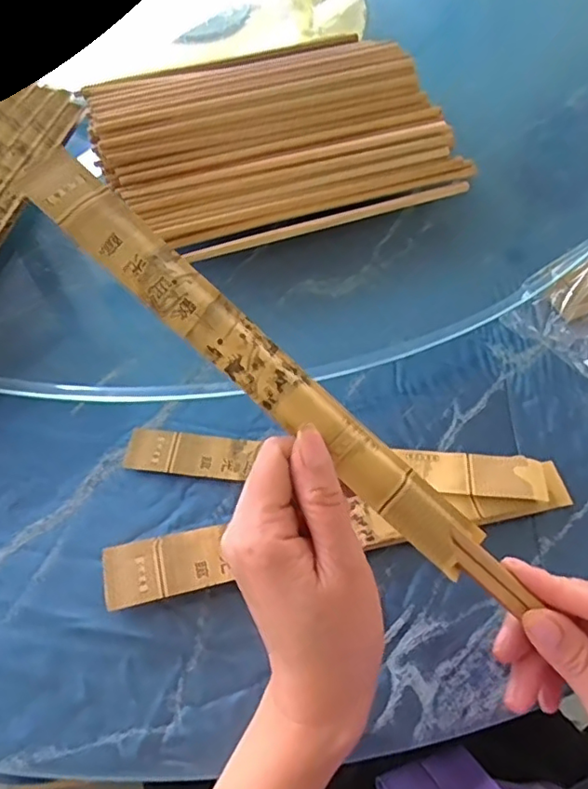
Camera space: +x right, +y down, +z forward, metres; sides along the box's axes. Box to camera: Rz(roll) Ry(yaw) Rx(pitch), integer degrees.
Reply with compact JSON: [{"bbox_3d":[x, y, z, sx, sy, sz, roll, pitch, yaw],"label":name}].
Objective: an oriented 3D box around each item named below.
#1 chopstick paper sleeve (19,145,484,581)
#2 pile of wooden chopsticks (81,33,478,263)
[{"bbox_3d":[-0.019,-0.016,0.260,0.253,0.006,0.027,42,65,1],"label":"chopstick paper sleeve"},{"bbox_3d":[-0.010,-0.191,0.468,0.269,0.072,0.135,-15,60,-10],"label":"pile of wooden chopsticks"}]

